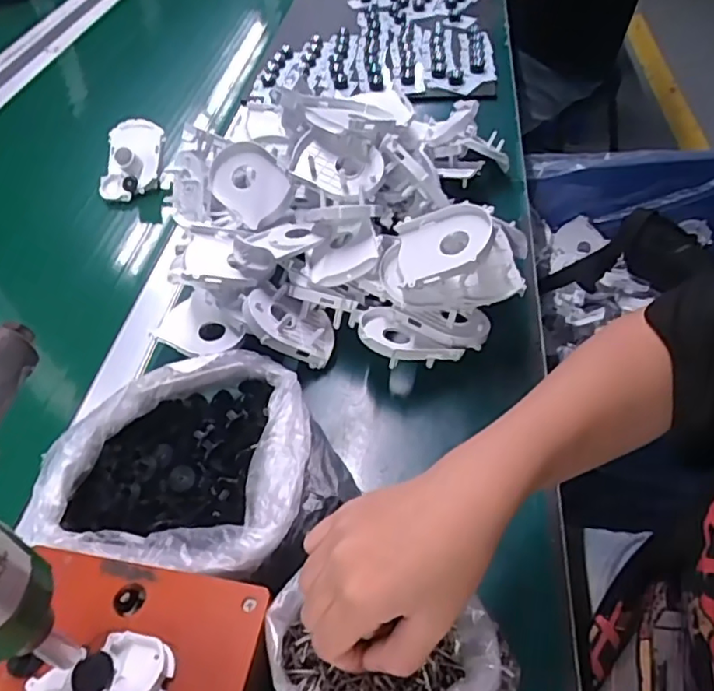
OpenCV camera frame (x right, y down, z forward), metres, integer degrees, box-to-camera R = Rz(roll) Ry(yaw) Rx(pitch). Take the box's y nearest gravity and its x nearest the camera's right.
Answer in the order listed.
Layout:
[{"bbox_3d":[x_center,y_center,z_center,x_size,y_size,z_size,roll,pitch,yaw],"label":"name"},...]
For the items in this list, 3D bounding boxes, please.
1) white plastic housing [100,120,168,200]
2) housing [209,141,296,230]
[{"bbox_3d":[-0.278,-0.227,0.725,0.071,0.040,0.096,5,91,6],"label":"white plastic housing"},{"bbox_3d":[-0.102,-0.156,0.579,0.081,0.030,0.064,42,97,5],"label":"housing"}]

